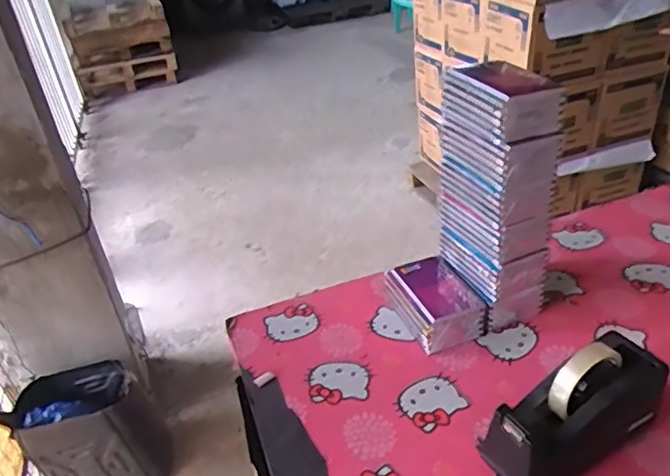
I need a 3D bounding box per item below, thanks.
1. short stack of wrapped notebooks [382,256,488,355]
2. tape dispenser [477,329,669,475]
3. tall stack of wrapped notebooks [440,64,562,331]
[{"bbox_3d":[0.144,0.092,0.833,0.099,0.057,0.143,-16,34,-15],"label":"short stack of wrapped notebooks"},{"bbox_3d":[0.259,0.184,0.622,0.202,0.124,0.079,-21,36,-22],"label":"tape dispenser"},{"bbox_3d":[0.216,-0.047,0.783,0.100,0.333,0.137,-15,34,-14],"label":"tall stack of wrapped notebooks"}]

